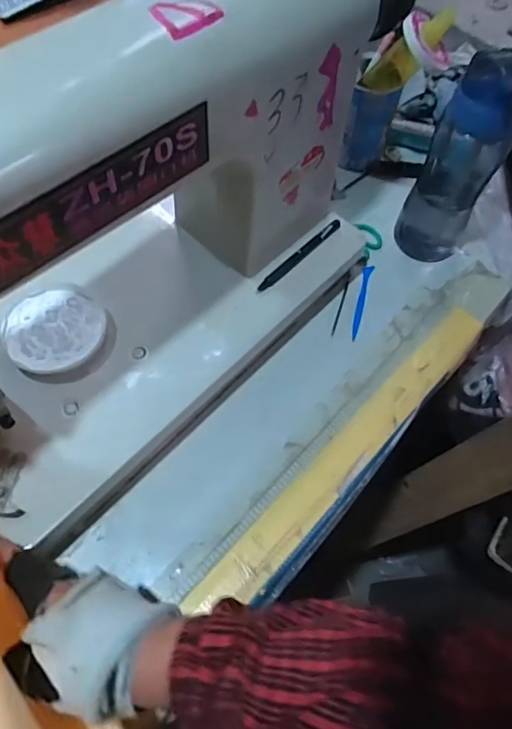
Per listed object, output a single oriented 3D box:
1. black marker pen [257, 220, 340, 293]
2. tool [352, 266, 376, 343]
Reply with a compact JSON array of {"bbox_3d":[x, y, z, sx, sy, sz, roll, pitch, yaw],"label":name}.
[{"bbox_3d":[0.045,-0.111,0.527,0.010,0.006,0.123,40,66,17],"label":"black marker pen"},{"bbox_3d":[0.116,-0.072,0.575,0.011,0.004,0.105,17,62,5],"label":"tool"}]

